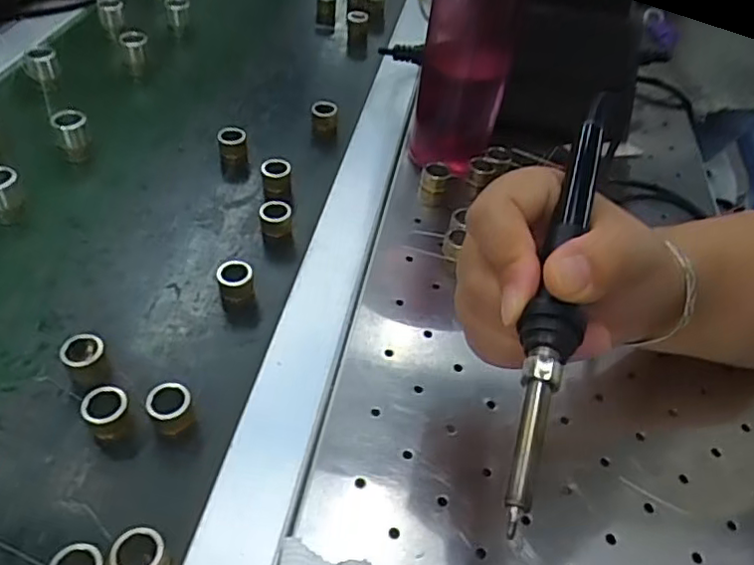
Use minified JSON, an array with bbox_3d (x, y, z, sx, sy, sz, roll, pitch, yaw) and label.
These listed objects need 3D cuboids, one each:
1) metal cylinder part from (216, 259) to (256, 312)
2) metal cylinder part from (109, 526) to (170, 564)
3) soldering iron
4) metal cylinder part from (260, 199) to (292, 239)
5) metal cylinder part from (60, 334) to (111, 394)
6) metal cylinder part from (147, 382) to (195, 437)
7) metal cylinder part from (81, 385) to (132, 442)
[{"bbox_3d":[-0.083,0.001,0.366,0.020,0.024,0.022,-5,46,-11],"label":"metal cylinder part"},{"bbox_3d":[-0.096,0.114,0.253,0.021,0.018,0.019,27,48,20],"label":"metal cylinder part"},{"bbox_3d":[0.072,-0.011,0.239,0.018,0.025,0.204,16,54,10],"label":"soldering iron"},{"bbox_3d":[-0.067,-0.041,0.413,0.020,0.024,0.021,-7,46,-13],"label":"metal cylinder part"},{"bbox_3d":[-0.149,0.040,0.318,0.020,0.021,0.018,-25,53,-28],"label":"metal cylinder part"},{"bbox_3d":[-0.101,0.062,0.303,0.019,0.020,0.019,3,45,-3],"label":"metal cylinder part"},{"bbox_3d":[-0.129,0.065,0.298,0.019,0.022,0.021,-19,50,-23],"label":"metal cylinder part"}]

